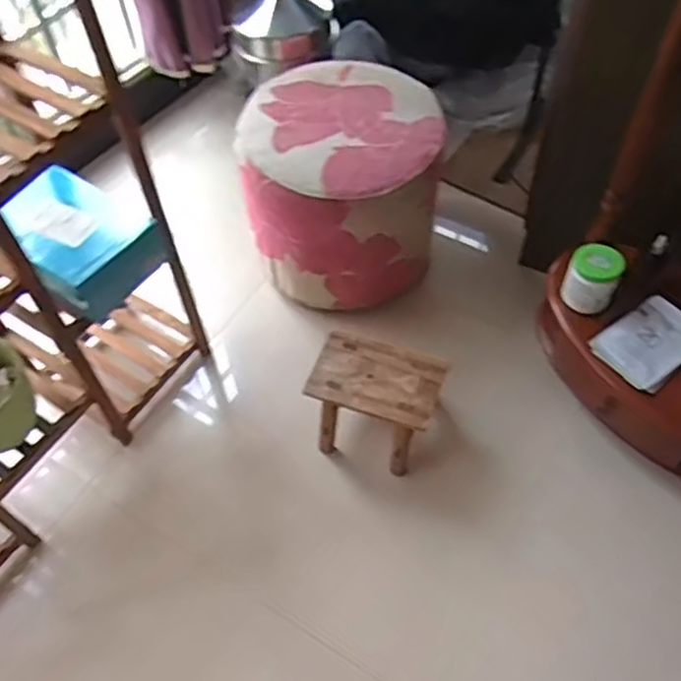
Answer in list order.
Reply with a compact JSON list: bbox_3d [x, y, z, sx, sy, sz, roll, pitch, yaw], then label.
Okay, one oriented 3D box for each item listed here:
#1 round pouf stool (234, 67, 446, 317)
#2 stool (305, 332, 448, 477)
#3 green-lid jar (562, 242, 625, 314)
[{"bbox_3d":[0.005,-0.353,1.663,0.408,0.373,0.421,-1,55,1],"label":"round pouf stool"},{"bbox_3d":[0.070,0.136,1.498,0.254,0.202,0.192,17,57,13],"label":"stool"},{"bbox_3d":[0.511,-0.132,1.458,0.102,0.097,0.099,20,58,14],"label":"green-lid jar"}]

